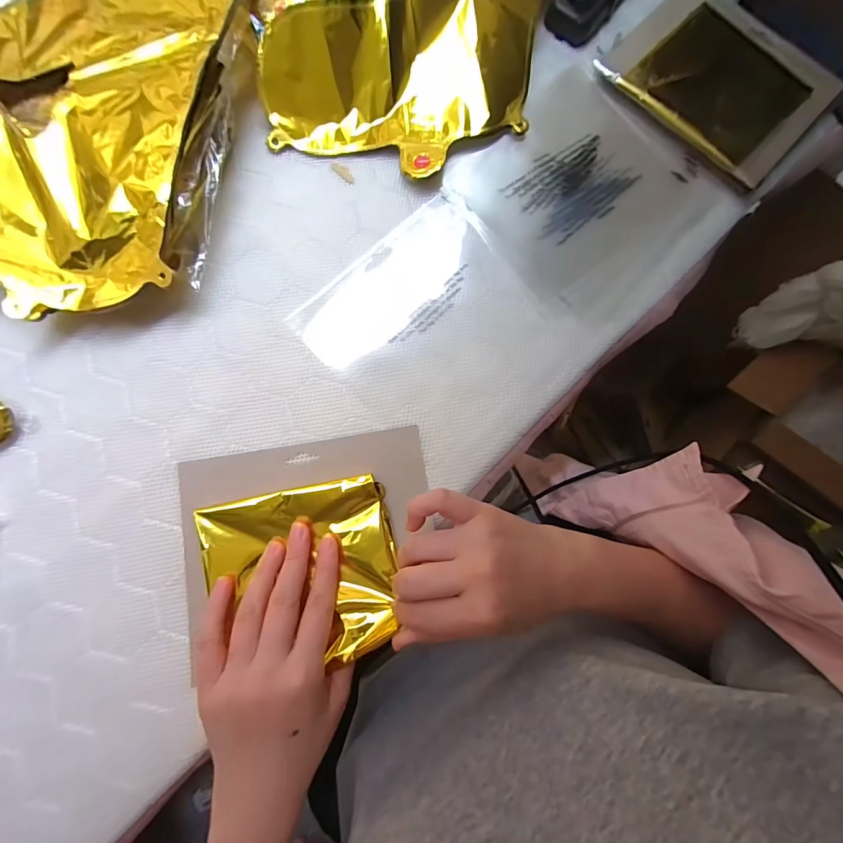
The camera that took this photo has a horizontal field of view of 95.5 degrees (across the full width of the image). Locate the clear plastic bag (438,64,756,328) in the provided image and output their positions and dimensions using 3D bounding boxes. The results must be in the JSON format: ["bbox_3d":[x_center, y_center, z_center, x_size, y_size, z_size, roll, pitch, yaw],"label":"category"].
[{"bbox_3d":[0.165,-0.218,0.364,0.218,0.015,0.214,-41,85,-9],"label":"clear plastic bag"}]

